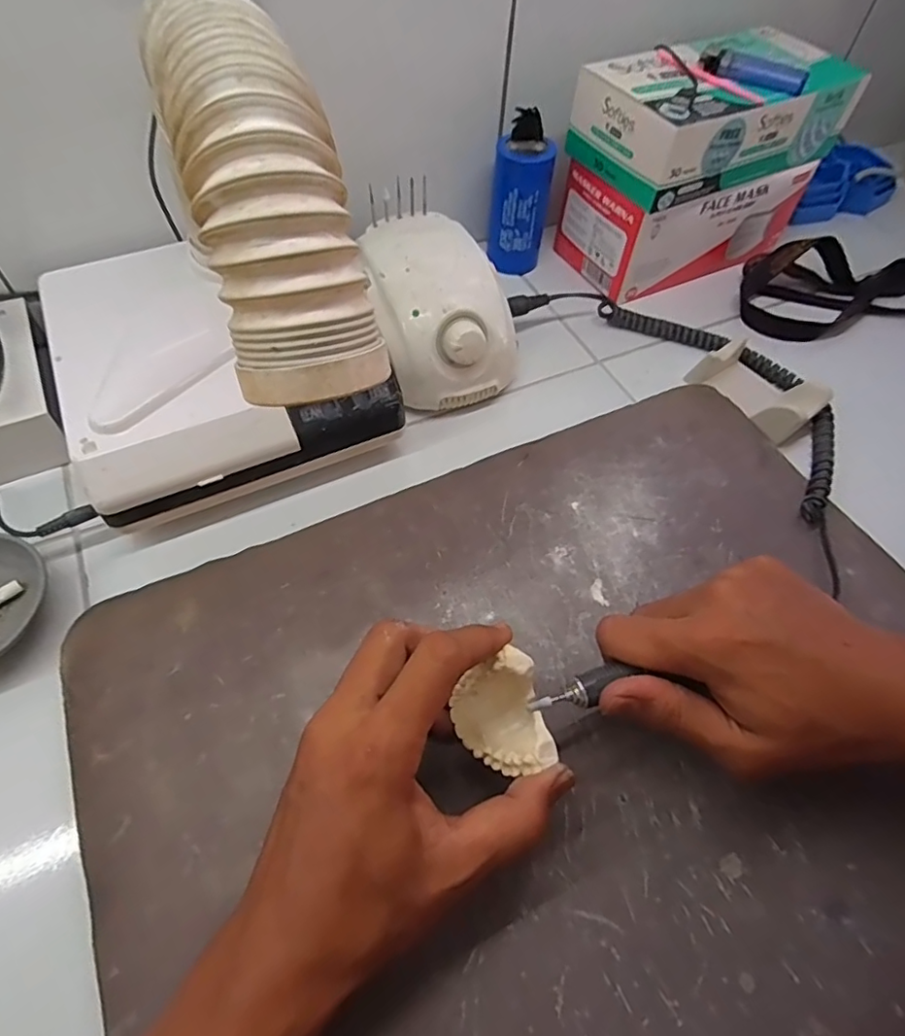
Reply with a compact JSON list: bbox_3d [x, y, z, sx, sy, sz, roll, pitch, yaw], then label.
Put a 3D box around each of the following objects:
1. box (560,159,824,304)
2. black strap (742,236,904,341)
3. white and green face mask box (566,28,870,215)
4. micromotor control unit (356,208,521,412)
[{"bbox_3d":[0.213,-0.283,0.523,0.202,0.083,0.101,-21,61,-15],"label":"box"},{"bbox_3d":[0.397,-0.232,0.524,0.289,0.033,0.097,-16,60,-13],"label":"black strap"},{"bbox_3d":[0.213,-0.332,0.461,0.208,0.065,0.112,-25,62,-18],"label":"white and green face mask box"},{"bbox_3d":[-0.013,-0.156,0.432,0.097,0.080,0.135,-19,60,-14],"label":"micromotor control unit"}]

